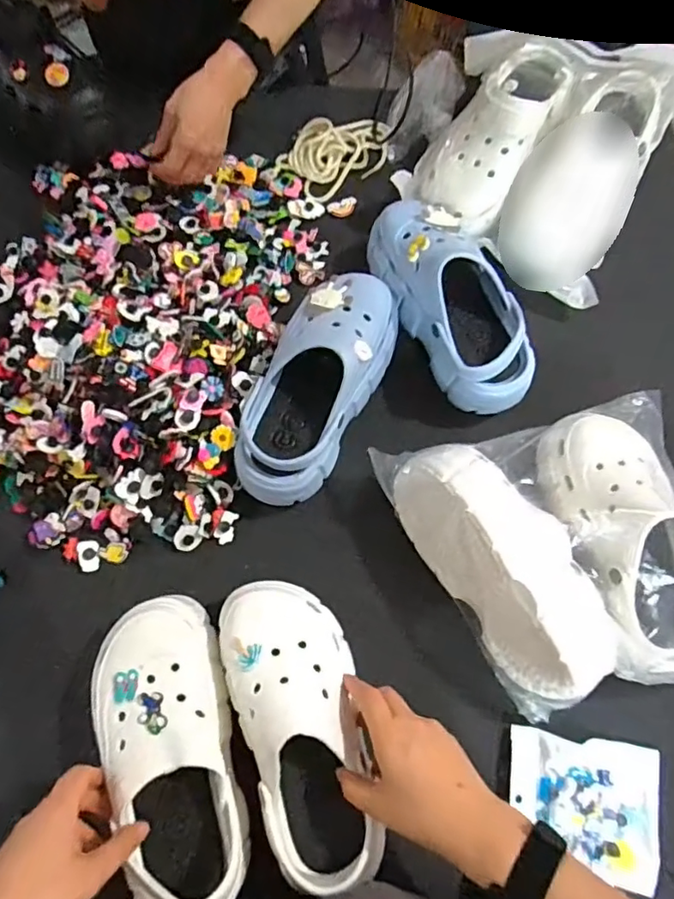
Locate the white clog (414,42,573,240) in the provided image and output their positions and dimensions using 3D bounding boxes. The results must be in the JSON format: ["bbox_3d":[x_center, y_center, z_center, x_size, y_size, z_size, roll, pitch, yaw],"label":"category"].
[{"bbox_3d":[0.176,-0.372,0.664,0.119,0.114,0.266,29,73,7],"label":"white clog"}]

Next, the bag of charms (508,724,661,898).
[{"bbox_3d":[0.226,0.324,0.508,0.135,0.010,0.111,10,72,1],"label":"bag of charms"}]

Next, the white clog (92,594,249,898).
[{"bbox_3d":[-0.143,0.250,0.460,0.103,0.073,0.243,-13,74,-6],"label":"white clog"}]

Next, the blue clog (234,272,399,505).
[{"bbox_3d":[-0.018,-0.072,0.568,0.100,0.085,0.254,25,73,6],"label":"blue clog"}]

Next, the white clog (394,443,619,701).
[{"bbox_3d":[0.159,0.098,0.519,0.116,0.089,0.254,-32,76,-11],"label":"white clog"}]

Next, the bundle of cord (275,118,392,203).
[{"bbox_3d":[0.002,-0.393,0.727,0.098,0.026,0.150,41,75,10],"label":"bundle of cord"}]

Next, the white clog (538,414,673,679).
[{"bbox_3d":[0.268,0.081,0.527,0.119,0.105,0.250,-13,73,-6],"label":"white clog"}]

